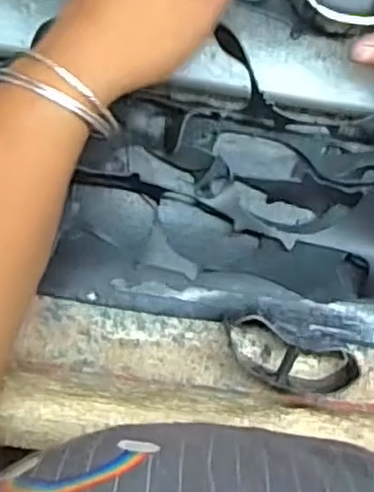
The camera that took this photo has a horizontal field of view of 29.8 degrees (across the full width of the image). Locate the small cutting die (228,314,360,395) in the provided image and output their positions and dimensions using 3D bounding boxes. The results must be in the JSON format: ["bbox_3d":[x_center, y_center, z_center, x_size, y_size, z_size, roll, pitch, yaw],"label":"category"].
[{"bbox_3d":[0.066,0.073,0.439,0.085,0.027,0.037,22,89,-4],"label":"small cutting die"}]

